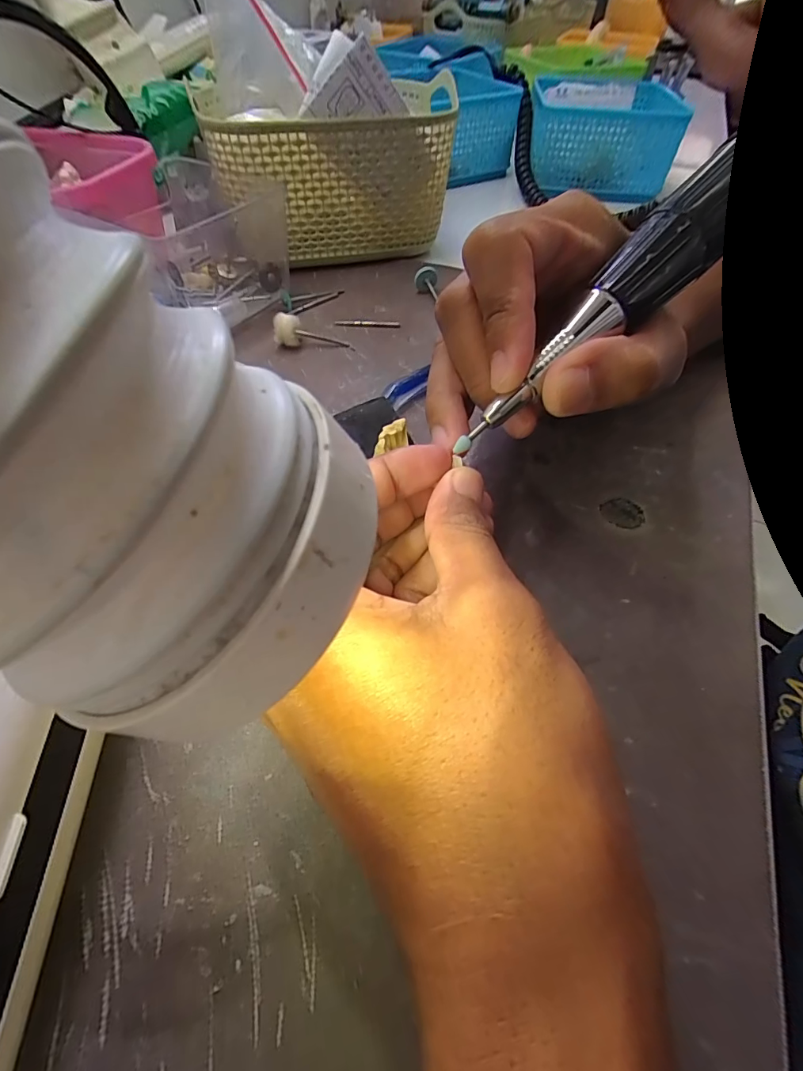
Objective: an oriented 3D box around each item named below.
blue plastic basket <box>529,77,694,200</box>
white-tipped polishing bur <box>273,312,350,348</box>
[{"bbox_3d":[0.192,-0.387,0.428,0.132,0.062,0.131,10,54,3],"label":"blue plastic basket"},{"bbox_3d":[-0.055,-0.120,0.268,0.044,0.015,0.013,8,53,-18],"label":"white-tipped polishing bur"}]

